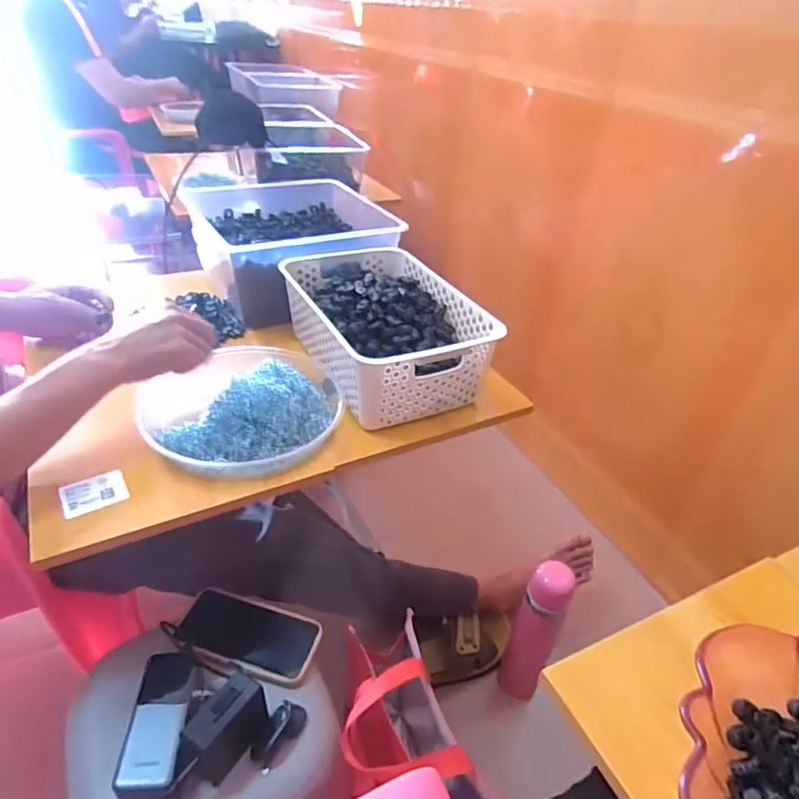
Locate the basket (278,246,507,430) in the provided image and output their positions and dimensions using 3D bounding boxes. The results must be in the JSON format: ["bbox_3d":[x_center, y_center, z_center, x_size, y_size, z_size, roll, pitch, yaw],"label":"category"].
[{"bbox_3d":[-0.026,-0.103,0.782,0.210,0.106,0.308,-15,40,-24],"label":"basket"}]

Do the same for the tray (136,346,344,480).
[{"bbox_3d":[-0.190,0.002,0.663,0.236,0.057,0.208,-7,37,-14],"label":"tray"}]

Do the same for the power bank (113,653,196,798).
[{"bbox_3d":[-0.238,0.316,0.546,0.055,0.033,0.138,-5,37,-12],"label":"power bank"}]

